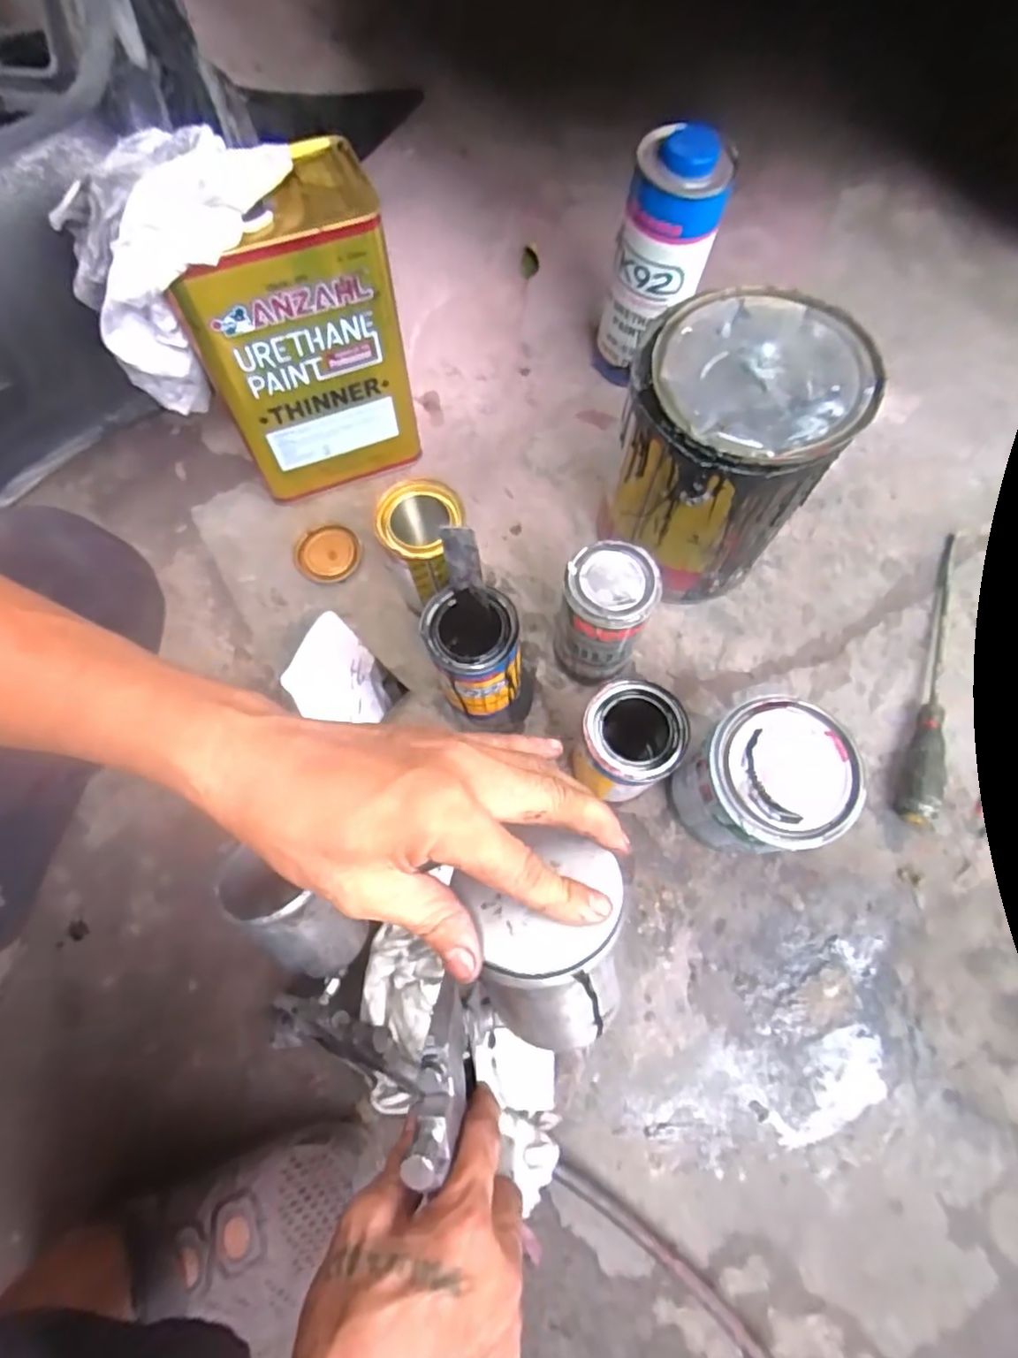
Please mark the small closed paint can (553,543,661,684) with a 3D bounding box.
[{"bbox_3d":[0.079,-0.049,0.533,0.068,0.134,0.073,0,72,1],"label":"small closed paint can"}]

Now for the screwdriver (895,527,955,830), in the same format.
[{"bbox_3d":[0.394,-0.008,0.573,0.034,0.029,0.288,19,73,7],"label":"screwdriver"}]

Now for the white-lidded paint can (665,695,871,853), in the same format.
[{"bbox_3d":[0.192,0.082,0.490,0.107,0.133,0.102,0,72,1],"label":"white-lidded paint can"}]

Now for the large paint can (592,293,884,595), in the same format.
[{"bbox_3d":[0.173,-0.181,0.517,0.146,0.182,0.153,0,72,1],"label":"large paint can"}]

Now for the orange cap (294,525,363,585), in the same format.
[{"bbox_3d":[-0.181,-0.125,0.631,0.066,0.014,0.061,0,72,1],"label":"orange cap"}]

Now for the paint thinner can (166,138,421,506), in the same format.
[{"bbox_3d":[-0.182,-0.289,0.561,0.174,0.249,0.109,-20,72,-5],"label":"paint thinner can"}]

